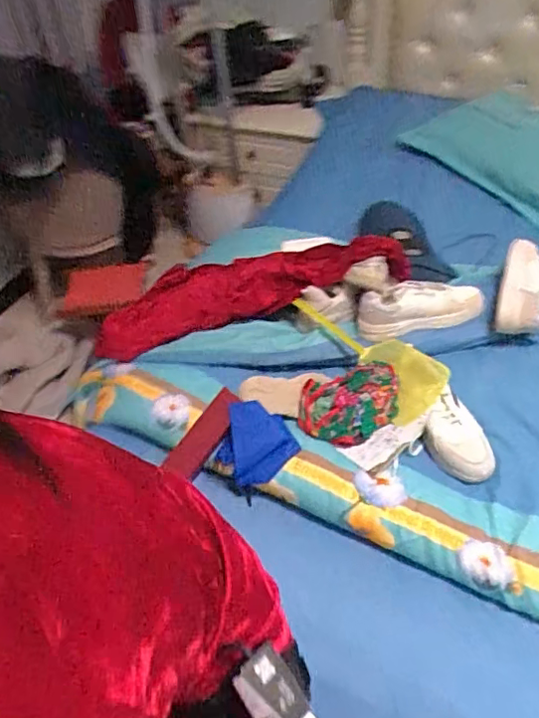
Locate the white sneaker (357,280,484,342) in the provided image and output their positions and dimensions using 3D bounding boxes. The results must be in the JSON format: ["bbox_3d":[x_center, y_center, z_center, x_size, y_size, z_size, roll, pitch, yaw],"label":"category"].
[{"bbox_3d":[0.315,-0.102,1.169,0.265,0.112,0.079,-9,47,-2],"label":"white sneaker"}]

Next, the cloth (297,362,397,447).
[{"bbox_3d":[0.145,0.085,1.003,0.186,0.030,0.131,-24,68,7],"label":"cloth"}]

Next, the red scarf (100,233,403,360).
[{"bbox_3d":[-0.057,-0.154,1.251,0.705,0.104,0.262,-15,46,10],"label":"red scarf"}]

